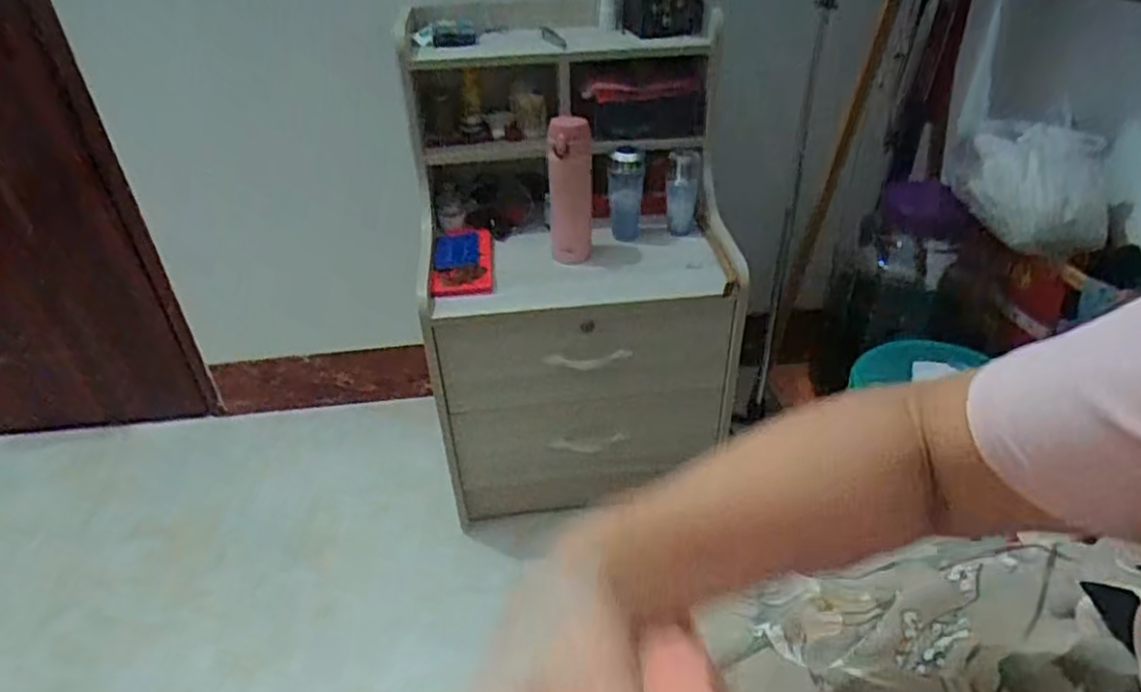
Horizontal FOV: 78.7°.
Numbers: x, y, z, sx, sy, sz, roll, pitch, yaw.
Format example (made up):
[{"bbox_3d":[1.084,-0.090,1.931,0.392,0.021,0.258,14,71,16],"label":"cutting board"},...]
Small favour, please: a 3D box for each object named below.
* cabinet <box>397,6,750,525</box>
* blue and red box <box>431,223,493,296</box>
[{"bbox_3d":[0.009,-0.110,1.176,0.484,0.729,0.347,-5,37,-5],"label":"cabinet"},{"bbox_3d":[-0.173,-0.141,1.126,0.093,0.022,0.198,-4,37,-4],"label":"blue and red box"}]

